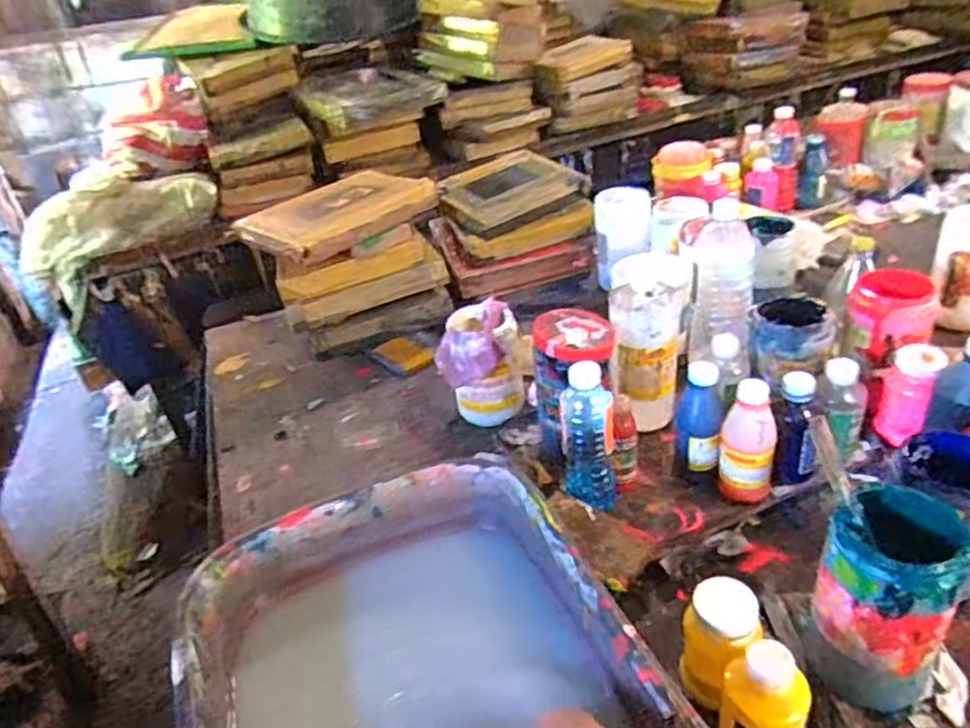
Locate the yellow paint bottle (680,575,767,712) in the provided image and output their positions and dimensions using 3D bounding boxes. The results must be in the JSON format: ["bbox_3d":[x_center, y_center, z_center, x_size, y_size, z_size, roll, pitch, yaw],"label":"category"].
[{"bbox_3d":[0.198,0.231,0.577,0.068,0.098,0.053,-23,37,-22],"label":"yellow paint bottle"}]

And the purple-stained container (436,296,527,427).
[{"bbox_3d":[-0.008,0.002,0.952,0.110,0.139,0.105,-9,34,-2],"label":"purple-stained container"}]

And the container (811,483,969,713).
[{"bbox_3d":[0.319,0.190,0.558,0.089,0.182,0.091,20,42,35],"label":"container"}]

